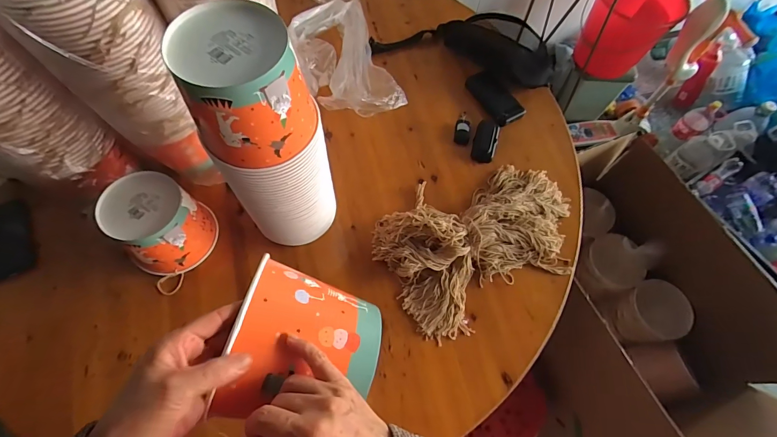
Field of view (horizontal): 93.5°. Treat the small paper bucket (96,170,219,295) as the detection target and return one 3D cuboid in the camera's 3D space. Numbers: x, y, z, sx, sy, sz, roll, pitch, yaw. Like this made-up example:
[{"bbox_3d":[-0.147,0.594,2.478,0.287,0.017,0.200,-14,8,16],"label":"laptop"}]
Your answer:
[{"bbox_3d":[-0.417,0.016,0.668,0.138,0.149,0.153,34,69,12],"label":"small paper bucket"}]

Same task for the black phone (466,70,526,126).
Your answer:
[{"bbox_3d":[0.263,-0.300,0.901,0.086,0.012,0.153,-29,76,-9],"label":"black phone"}]

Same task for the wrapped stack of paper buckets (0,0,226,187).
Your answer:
[{"bbox_3d":[-0.421,-0.237,0.590,0.155,0.413,0.168,12,66,3],"label":"wrapped stack of paper buckets"}]

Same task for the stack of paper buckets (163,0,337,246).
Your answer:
[{"bbox_3d":[-0.177,-0.102,0.560,0.149,0.382,0.145,-18,68,-10],"label":"stack of paper buckets"}]

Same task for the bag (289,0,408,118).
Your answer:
[{"bbox_3d":[-0.111,-0.388,0.905,0.195,0.059,0.372,-19,68,-11],"label":"bag"}]

